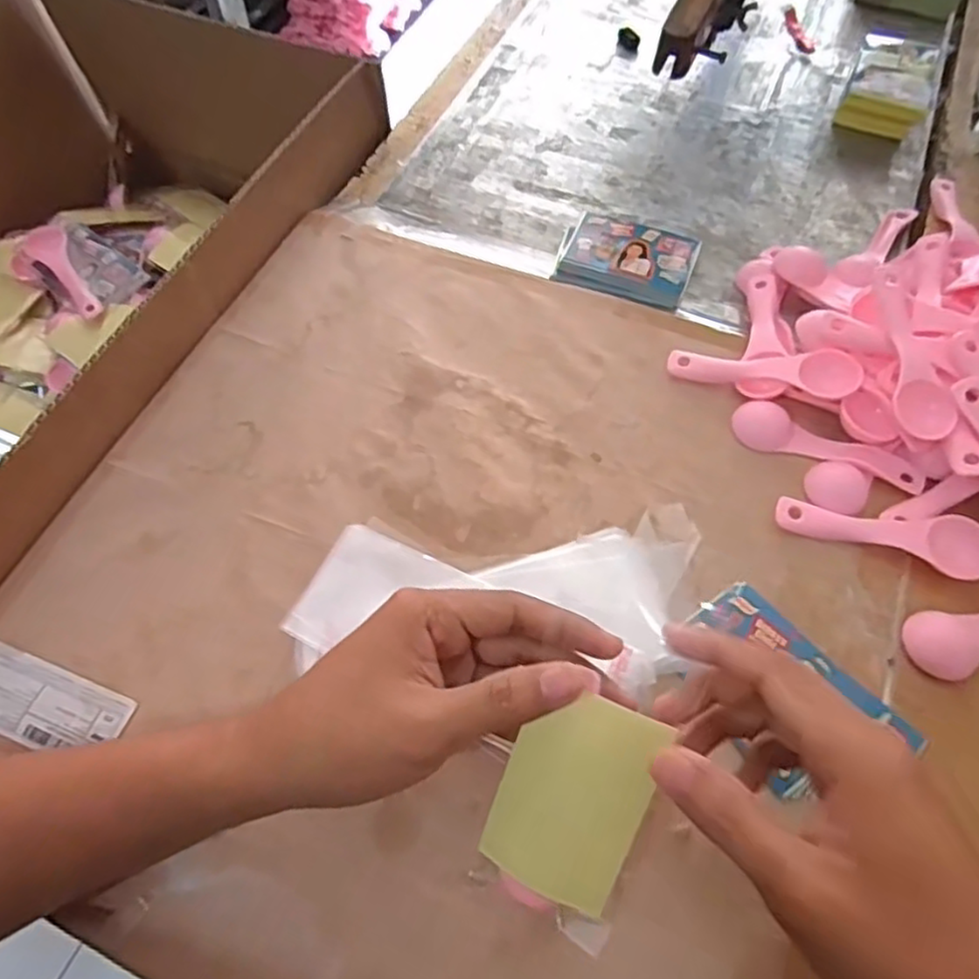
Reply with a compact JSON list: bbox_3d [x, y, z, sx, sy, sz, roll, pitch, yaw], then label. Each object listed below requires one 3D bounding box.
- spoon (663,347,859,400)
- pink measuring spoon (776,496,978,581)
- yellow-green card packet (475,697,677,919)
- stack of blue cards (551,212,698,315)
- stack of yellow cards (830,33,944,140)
[{"bbox_3d":[0.170,-0.075,0.427,0.111,0.012,0.027,9,64,22],"label":"spoon"},{"bbox_3d":[0.220,0.022,0.381,0.111,0.010,0.032,17,62,10],"label":"pink measuring spoon"},{"bbox_3d":[0.035,0.131,0.289,0.058,0.004,0.090,21,101,12],"label":"yellow-green card packet"},{"bbox_3d":[0.101,-0.170,0.503,0.095,0.014,0.074,17,62,10],"label":"stack of blue cards"},{"bbox_3d":[0.343,-0.350,0.586,0.064,0.040,0.100,20,64,12],"label":"stack of yellow cards"}]

